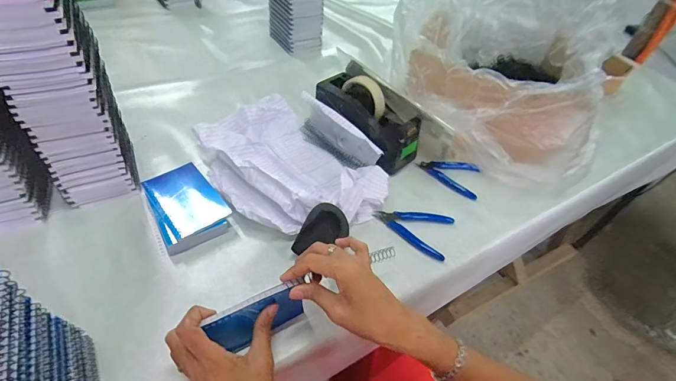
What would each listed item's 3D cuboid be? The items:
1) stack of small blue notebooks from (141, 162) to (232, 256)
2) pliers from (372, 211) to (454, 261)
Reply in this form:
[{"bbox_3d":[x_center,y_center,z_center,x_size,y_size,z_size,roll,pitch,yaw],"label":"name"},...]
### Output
[{"bbox_3d":[-0.226,0.021,0.539,0.096,0.032,0.128,-24,54,-26],"label":"stack of small blue notebooks"},{"bbox_3d":[0.117,0.058,0.570,0.118,0.011,0.082,18,48,10],"label":"pliers"}]

